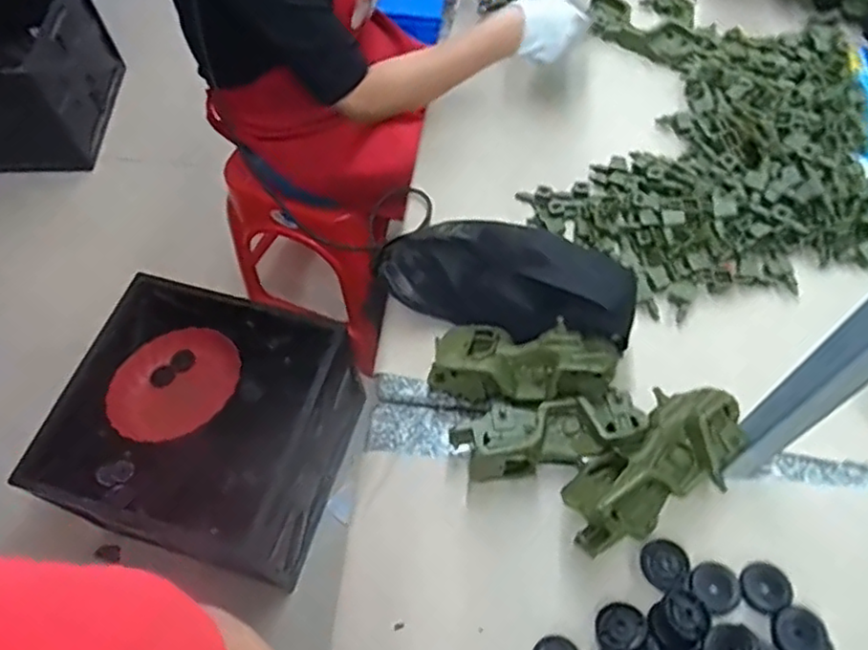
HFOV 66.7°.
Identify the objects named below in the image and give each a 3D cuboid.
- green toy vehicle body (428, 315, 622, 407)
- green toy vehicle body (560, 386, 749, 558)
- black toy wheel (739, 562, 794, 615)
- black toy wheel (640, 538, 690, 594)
[{"bbox_3d":[0.088,0.041,0.666,0.185,0.080,0.072,-1,57,27],"label":"green toy vehicle body"},{"bbox_3d":[0.191,0.124,0.571,0.174,0.055,0.085,-40,66,-19],"label":"green toy vehicle body"},{"bbox_3d":[0.302,0.239,0.600,0.043,0.016,0.042,-1,60,2],"label":"black toy wheel"},{"bbox_3d":[0.215,0.220,0.608,0.045,0.013,0.044,-1,60,2],"label":"black toy wheel"}]

